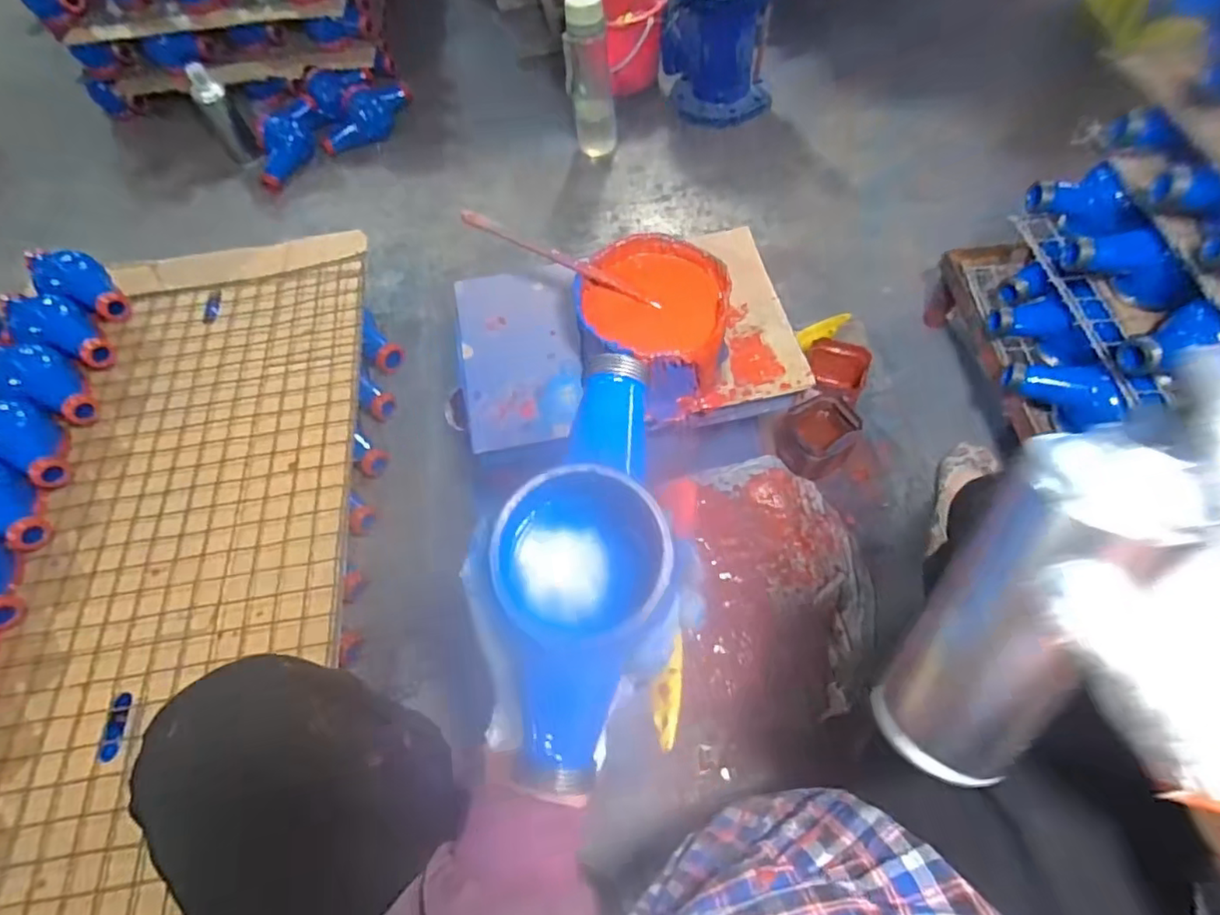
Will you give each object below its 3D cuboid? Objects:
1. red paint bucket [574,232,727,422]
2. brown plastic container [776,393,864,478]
[{"bbox_3d":[0.049,-0.148,0.684,0.174,0.094,0.163,33,68,20],"label":"red paint bucket"},{"bbox_3d":[0.297,-0.030,0.882,0.092,0.088,0.089,-2,61,3],"label":"brown plastic container"}]

